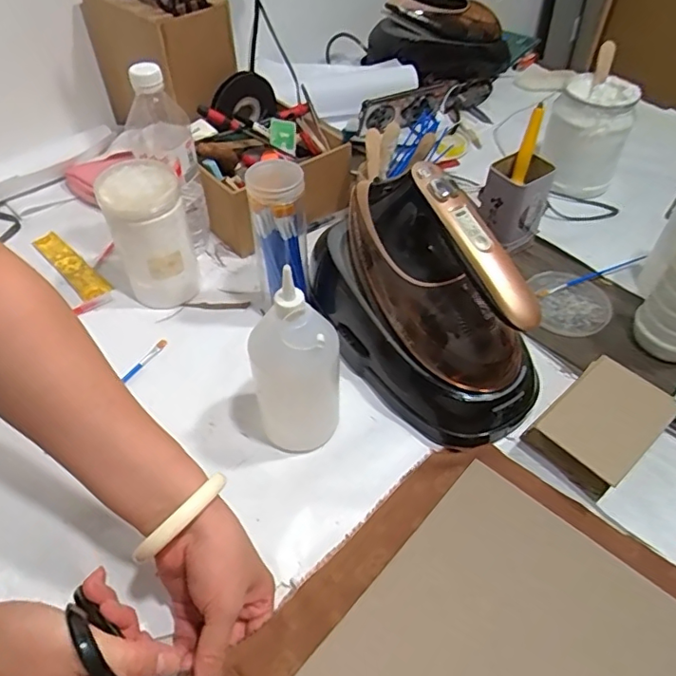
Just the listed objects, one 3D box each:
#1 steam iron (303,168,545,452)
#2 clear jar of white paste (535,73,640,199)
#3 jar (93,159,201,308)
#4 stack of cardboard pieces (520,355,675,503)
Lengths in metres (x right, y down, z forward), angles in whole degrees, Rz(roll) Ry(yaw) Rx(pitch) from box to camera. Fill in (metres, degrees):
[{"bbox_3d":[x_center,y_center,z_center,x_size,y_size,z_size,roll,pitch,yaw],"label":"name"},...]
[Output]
[{"bbox_3d":[0.076,-0.049,0.551,0.132,0.208,0.288,-29,54,-26],"label":"steam iron"},{"bbox_3d":[0.362,-0.295,0.794,0.116,0.127,0.101,24,53,20],"label":"clear jar of white paste"},{"bbox_3d":[-0.219,-0.118,0.641,0.093,0.151,0.082,-8,47,-9],"label":"jar"},{"bbox_3d":[0.258,0.083,0.532,0.126,0.052,0.090,-32,55,-28],"label":"stack of cardboard pieces"}]

